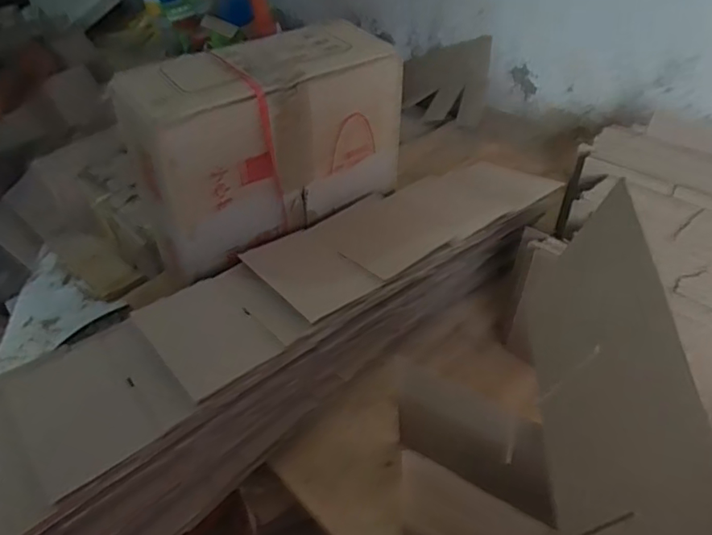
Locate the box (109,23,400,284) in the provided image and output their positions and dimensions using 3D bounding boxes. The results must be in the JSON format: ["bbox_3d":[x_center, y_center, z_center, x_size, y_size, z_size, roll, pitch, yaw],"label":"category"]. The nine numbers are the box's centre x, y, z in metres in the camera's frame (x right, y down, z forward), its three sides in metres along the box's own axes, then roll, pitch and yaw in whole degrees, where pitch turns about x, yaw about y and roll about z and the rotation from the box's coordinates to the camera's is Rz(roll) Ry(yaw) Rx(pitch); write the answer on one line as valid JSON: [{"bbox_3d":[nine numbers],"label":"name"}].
[{"bbox_3d":[-0.094,-0.144,0.602,0.263,0.171,0.121,-33,49,-27],"label":"box"}]

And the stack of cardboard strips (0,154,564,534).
[{"bbox_3d":[-0.084,0.061,0.558,0.724,0.097,0.174,-34,49,-27],"label":"stack of cardboard strips"}]

